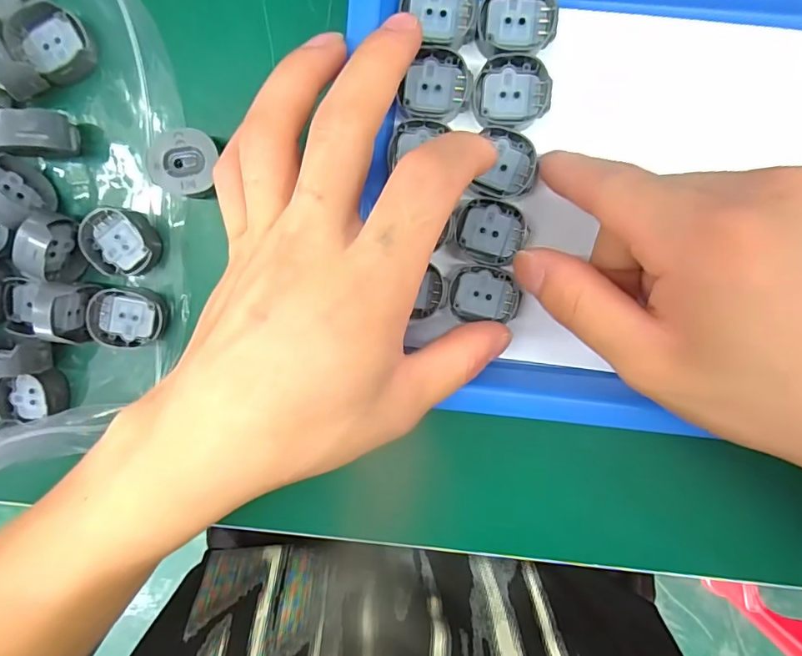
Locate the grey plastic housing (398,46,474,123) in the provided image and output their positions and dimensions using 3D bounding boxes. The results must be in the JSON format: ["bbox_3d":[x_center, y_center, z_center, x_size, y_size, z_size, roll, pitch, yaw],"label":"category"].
[{"bbox_3d":[0.014,-0.094,0.191,0.026,0.008,0.026,6,99,2],"label":"grey plastic housing"}]

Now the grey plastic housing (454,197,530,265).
[{"bbox_3d":[0.036,-0.038,0.197,0.029,0.004,0.025,11,99,1],"label":"grey plastic housing"}]

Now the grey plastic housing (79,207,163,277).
[{"bbox_3d":[-0.117,-0.036,0.209,0.027,0.012,0.027,3,99,2],"label":"grey plastic housing"}]

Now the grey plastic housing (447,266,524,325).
[{"bbox_3d":[0.034,-0.014,0.201,0.028,0.004,0.022,-1,98,3],"label":"grey plastic housing"}]

